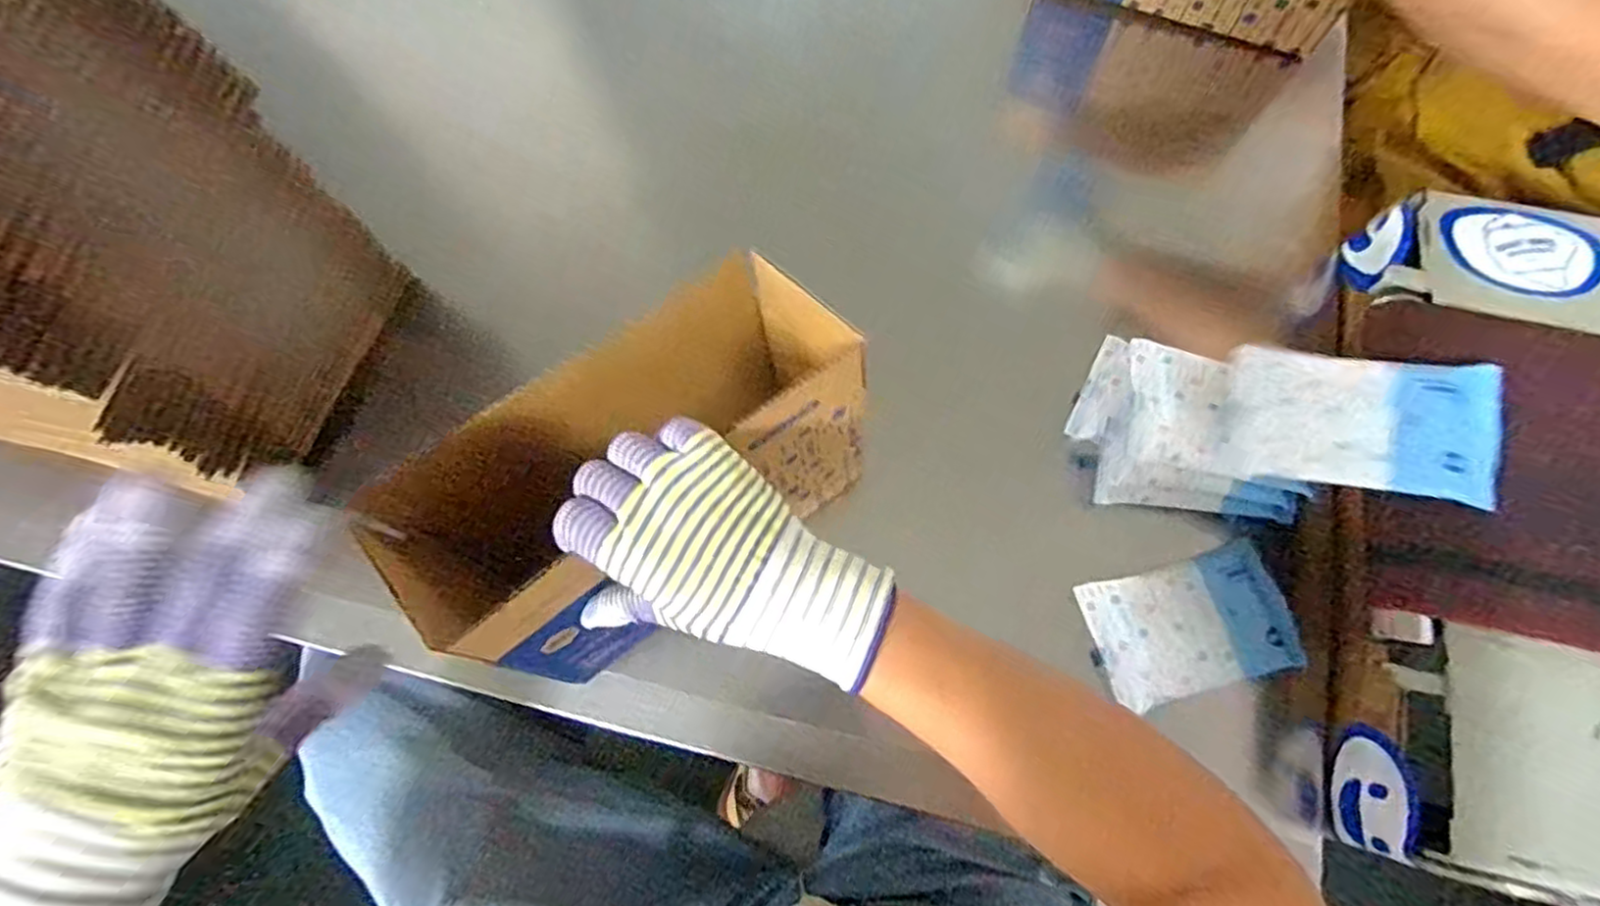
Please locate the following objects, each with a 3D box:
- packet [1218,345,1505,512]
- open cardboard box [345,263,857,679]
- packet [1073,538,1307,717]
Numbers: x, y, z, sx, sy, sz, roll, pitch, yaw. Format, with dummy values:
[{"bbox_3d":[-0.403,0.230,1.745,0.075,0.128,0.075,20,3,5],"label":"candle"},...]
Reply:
[{"bbox_3d":[0.336,-0.020,0.418,0.134,0.009,0.083,10,75,24],"label":"packet"},{"bbox_3d":[-0.088,0.012,0.402,0.243,0.147,0.119,-36,74,-10],"label":"open cardboard box"},{"bbox_3d":[0.257,0.114,0.457,0.125,0.010,0.081,-14,72,-3],"label":"packet"}]

